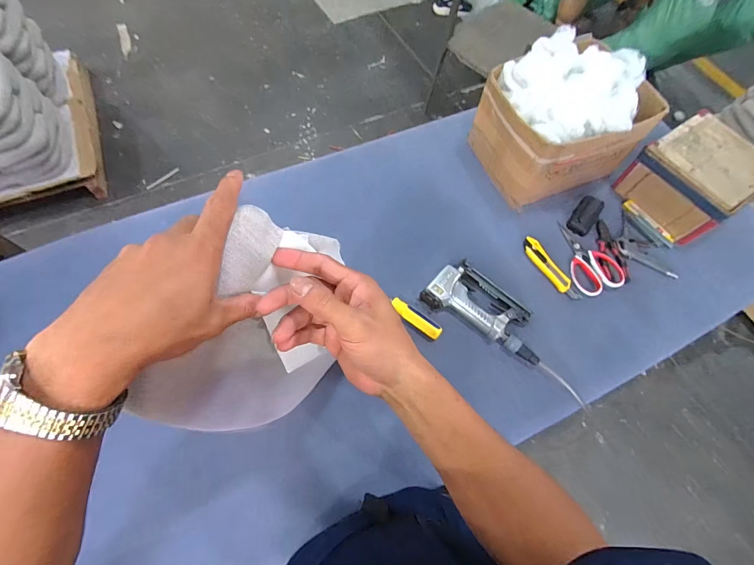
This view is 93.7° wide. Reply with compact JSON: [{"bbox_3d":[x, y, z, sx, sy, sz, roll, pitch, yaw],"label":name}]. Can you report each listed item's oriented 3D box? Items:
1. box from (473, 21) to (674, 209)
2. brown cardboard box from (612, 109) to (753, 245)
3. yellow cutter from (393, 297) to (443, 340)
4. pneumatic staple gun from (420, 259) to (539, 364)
[{"bbox_3d":[0.398,-0.362,0.796,0.279,0.229,0.275,-25,69,-13],"label":"box"},{"bbox_3d":[0.709,-0.233,0.805,0.243,0.133,0.210,-31,70,-16],"label":"brown cardboard box"},{"bbox_3d":[0.077,0.069,0.700,0.114,0.017,0.031,36,68,13],"label":"yellow cutter"},{"bbox_3d":[0.228,0.051,0.720,0.250,0.048,0.120,33,68,12],"label":"pneumatic staple gun"}]

